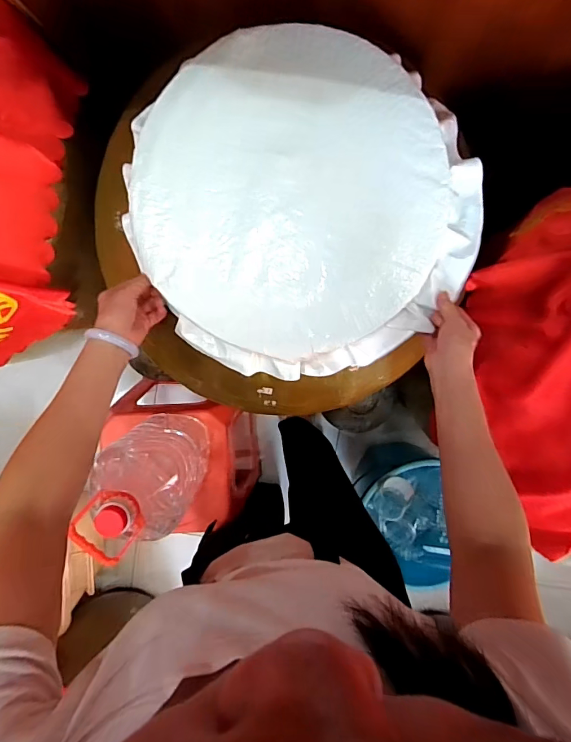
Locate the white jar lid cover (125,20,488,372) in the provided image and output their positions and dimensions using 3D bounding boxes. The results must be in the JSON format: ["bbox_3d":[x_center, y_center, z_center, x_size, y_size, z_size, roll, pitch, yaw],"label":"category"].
[{"bbox_3d":[0.035,-0.191,0.526,0.409,0.071,0.380,-5,95,0],"label":"white jar lid cover"}]

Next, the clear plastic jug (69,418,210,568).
[{"bbox_3d":[-0.232,0.184,0.737,0.141,0.323,0.152,-7,95,0],"label":"clear plastic jug"}]

